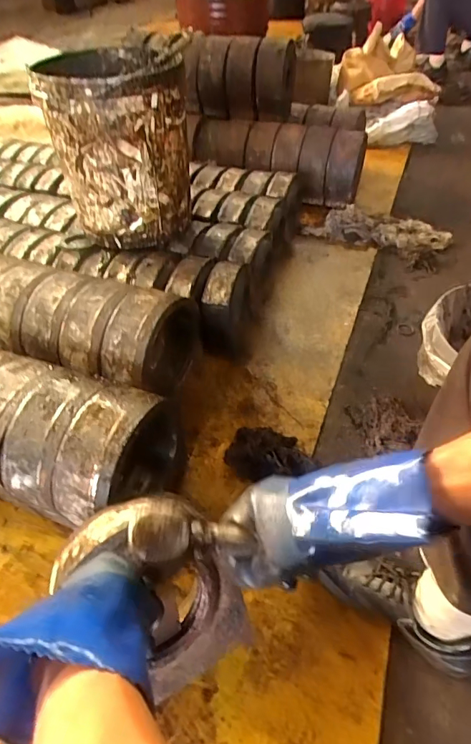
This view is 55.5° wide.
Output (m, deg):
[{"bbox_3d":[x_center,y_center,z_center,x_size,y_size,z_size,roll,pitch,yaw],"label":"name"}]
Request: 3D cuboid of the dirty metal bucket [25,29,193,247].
[{"bbox_3d":[-0.239,-0.474,0.982,0.275,0.354,0.263,-7,45,-3],"label":"dirty metal bucket"}]

